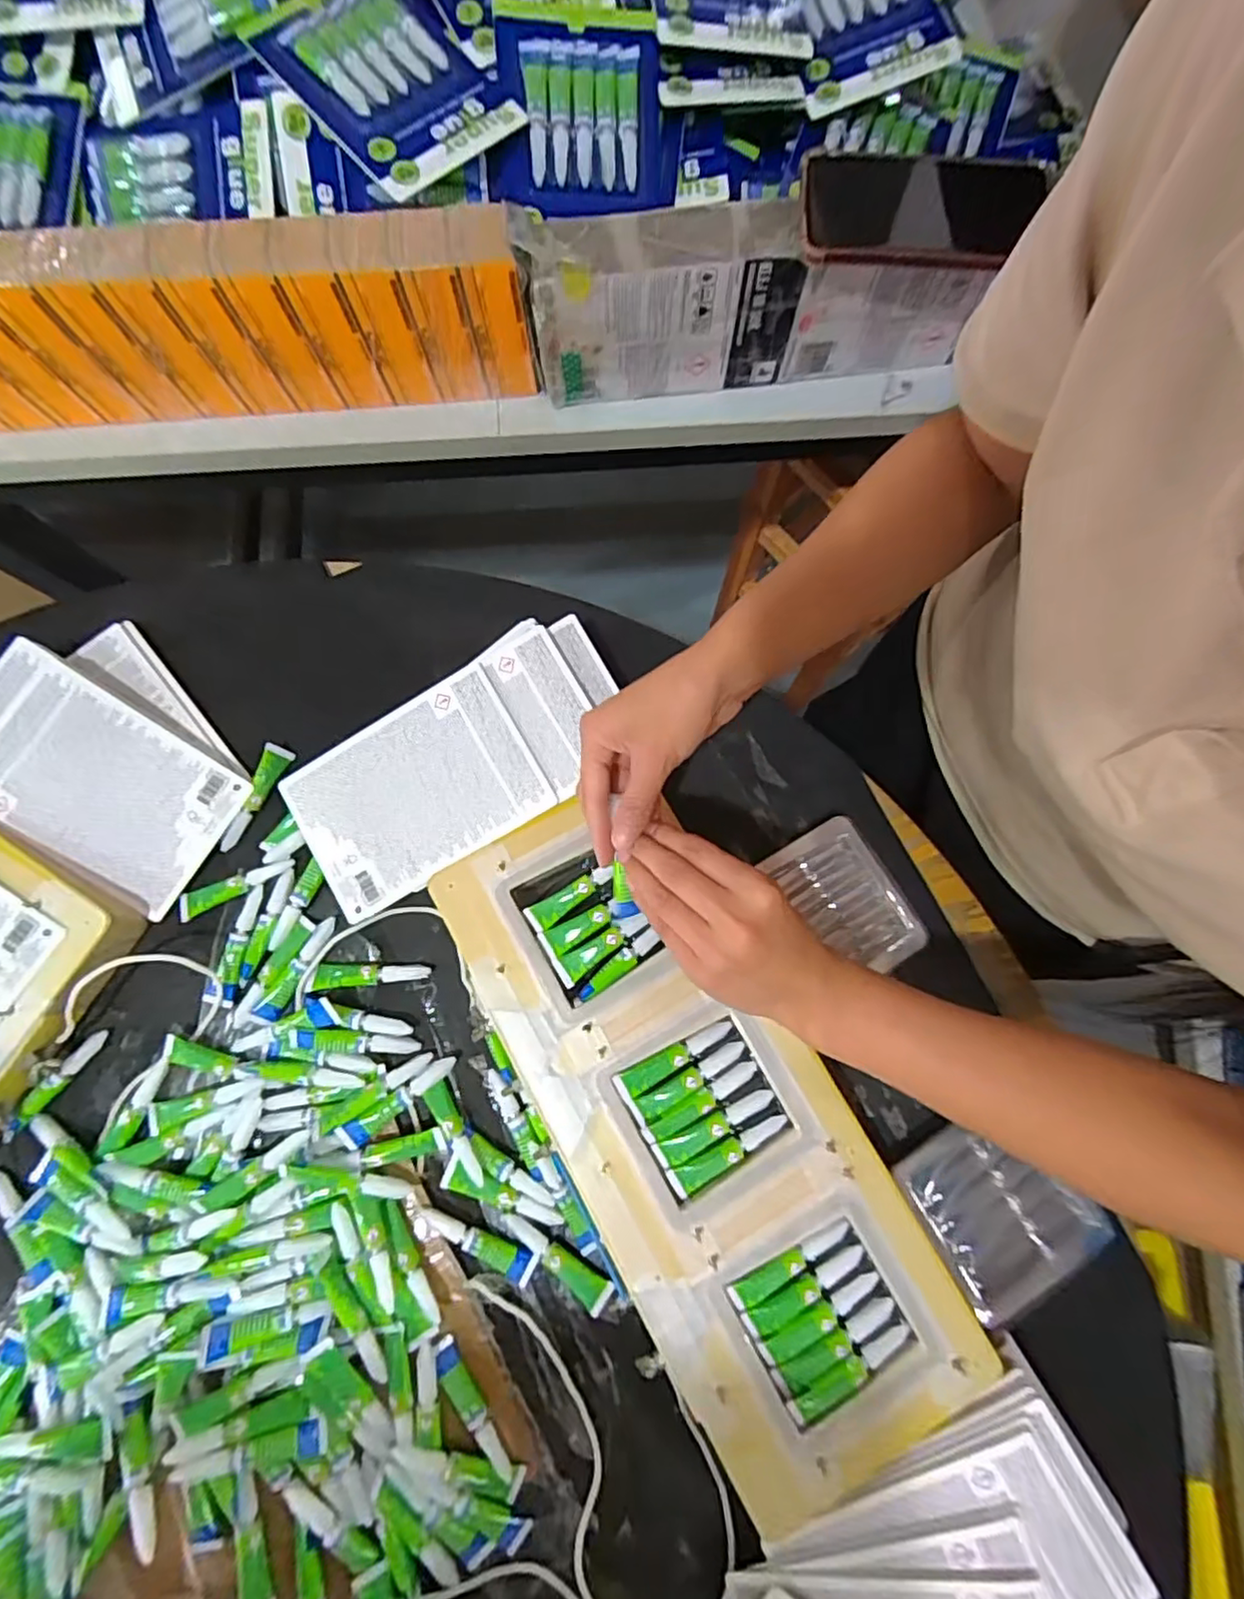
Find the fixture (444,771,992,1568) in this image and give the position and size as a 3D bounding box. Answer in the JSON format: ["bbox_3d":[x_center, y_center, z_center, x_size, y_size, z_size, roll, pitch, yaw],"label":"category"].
[{"bbox_3d":[0.044,0.197,0.415,0.161,0.034,0.419,-30,81,-5],"label":"fixture"}]

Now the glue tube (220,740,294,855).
[{"bbox_3d":[-0.266,-0.001,0.467,0.016,0.014,0.083,21,80,4],"label":"glue tube"}]

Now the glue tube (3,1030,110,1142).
[{"bbox_3d":[-0.378,0.190,0.429,0.012,0.017,0.077,36,82,6],"label":"glue tube"}]

